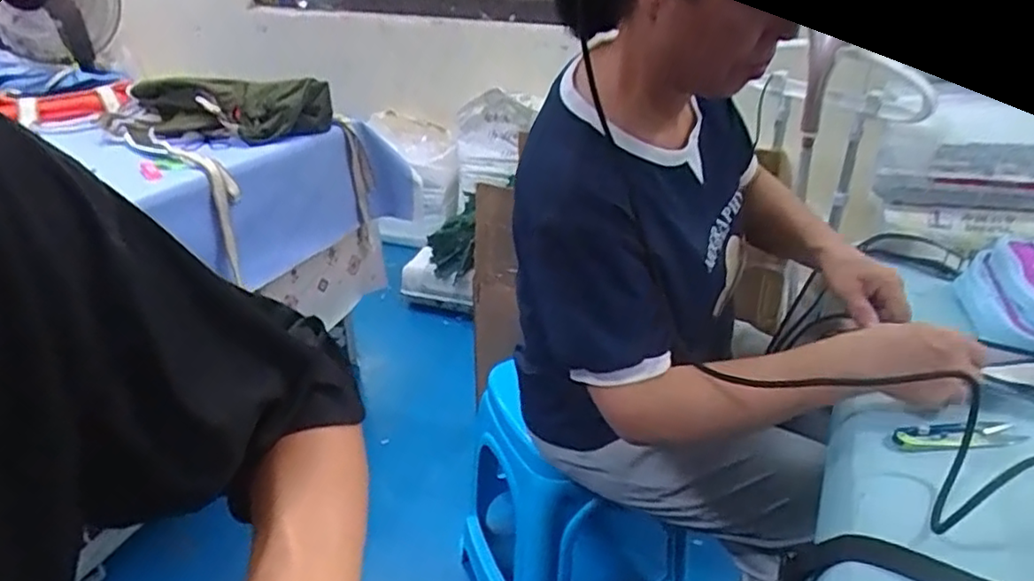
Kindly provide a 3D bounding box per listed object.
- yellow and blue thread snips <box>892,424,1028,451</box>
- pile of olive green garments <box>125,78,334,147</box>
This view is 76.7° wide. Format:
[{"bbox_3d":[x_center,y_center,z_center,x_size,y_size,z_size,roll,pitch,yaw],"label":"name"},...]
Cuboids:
[{"bbox_3d":[0.375,0.124,0.556,0.109,0.012,0.029,-2,29,-3],"label":"yellow and blue thread snips"},{"bbox_3d":[-0.612,-0.378,1.366,0.424,0.098,0.161,5,30,9],"label":"pile of olive green garments"}]

